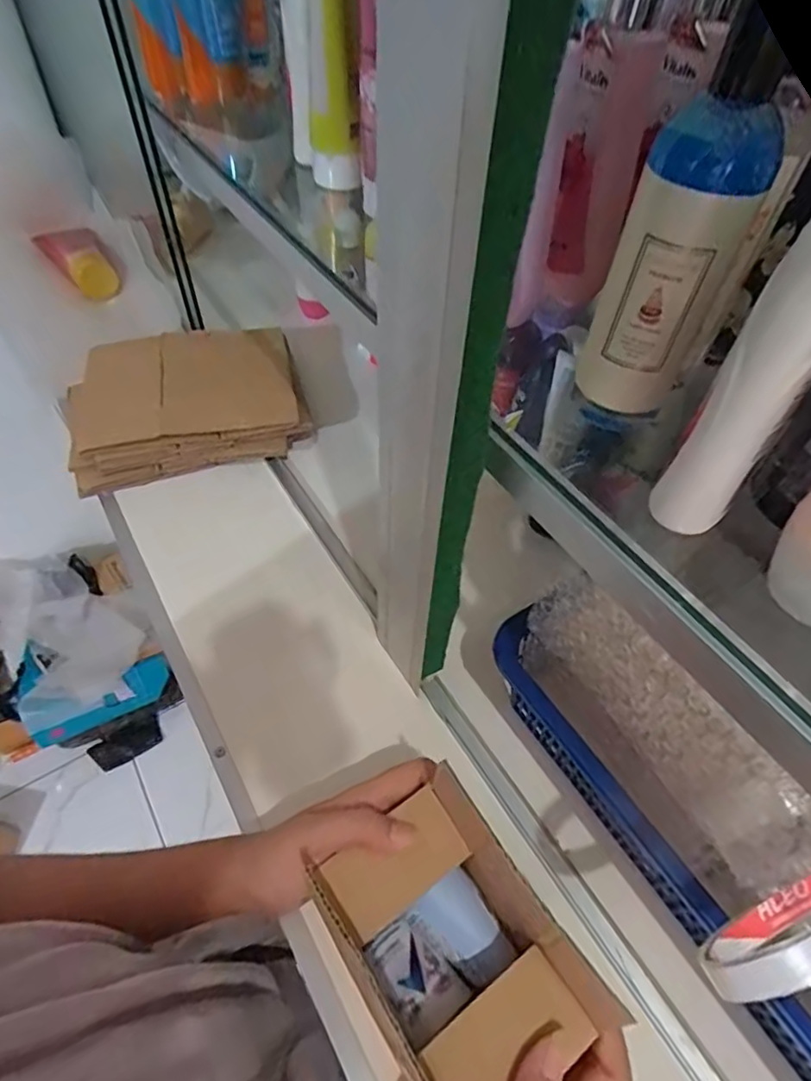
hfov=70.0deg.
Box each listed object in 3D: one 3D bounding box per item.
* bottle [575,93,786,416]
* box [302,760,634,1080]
[{"bbox_3d":[0.097,-0.098,0.215,0.039,0.099,0.035,27,57,17],"label":"bottle"},{"bbox_3d":[0.023,0.208,0.299,0.095,0.048,0.126,-30,59,-21],"label":"box"}]

